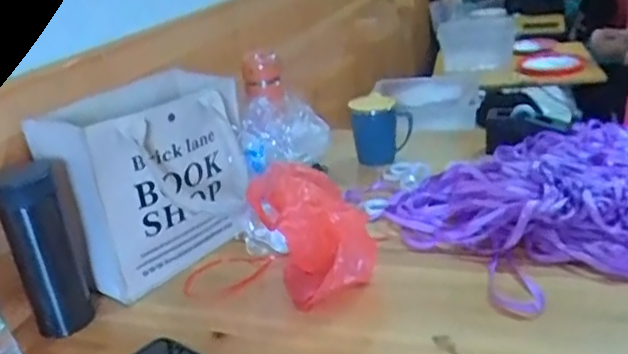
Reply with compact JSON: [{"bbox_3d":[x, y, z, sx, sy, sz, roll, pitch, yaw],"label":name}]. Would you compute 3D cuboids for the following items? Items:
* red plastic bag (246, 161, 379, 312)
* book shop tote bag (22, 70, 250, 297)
[{"bbox_3d":[0.000,0.059,0.714,0.088,0.144,0.131,-25,29,-35],"label":"red plastic bag"},{"bbox_3d":[-0.224,0.004,0.808,0.239,0.224,0.193,-25,29,-35],"label":"book shop tote bag"}]

